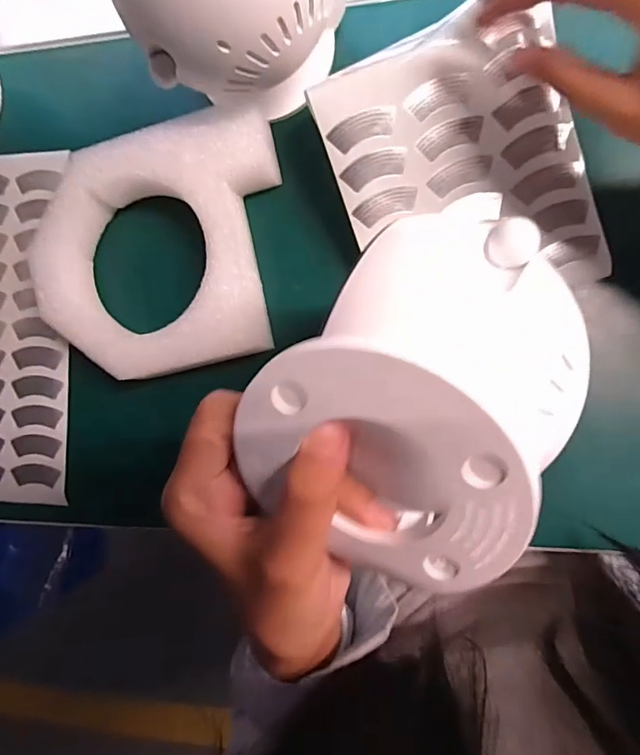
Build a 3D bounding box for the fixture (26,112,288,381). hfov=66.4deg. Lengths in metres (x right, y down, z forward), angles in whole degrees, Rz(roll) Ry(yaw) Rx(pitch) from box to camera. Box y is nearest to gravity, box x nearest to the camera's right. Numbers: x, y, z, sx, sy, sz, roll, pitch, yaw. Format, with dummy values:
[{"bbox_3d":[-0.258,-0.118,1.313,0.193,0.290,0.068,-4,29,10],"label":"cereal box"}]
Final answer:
[{"bbox_3d":[-0.101,-0.080,0.315,0.161,0.041,0.152,-9,87,9],"label":"fixture"}]

